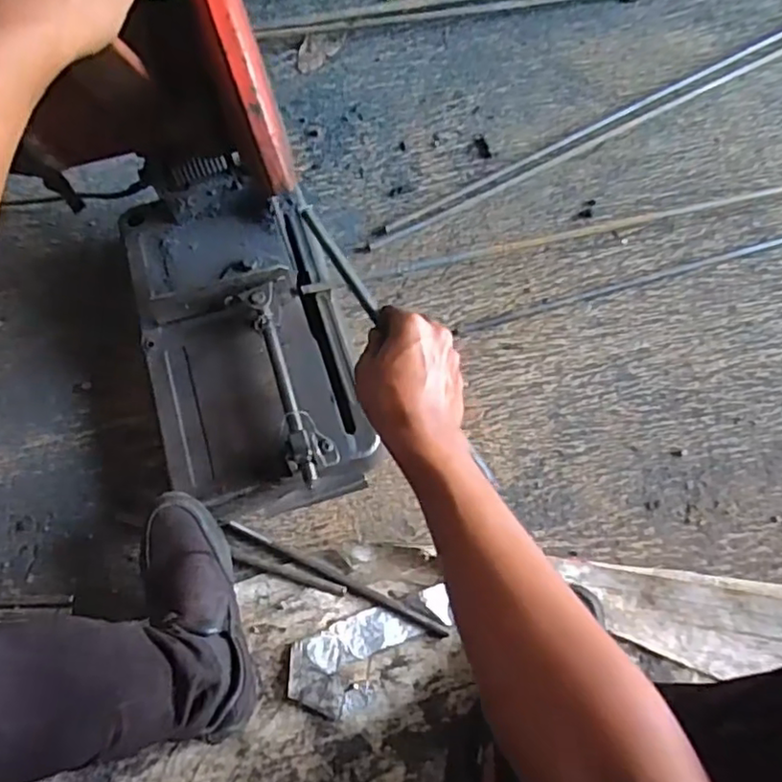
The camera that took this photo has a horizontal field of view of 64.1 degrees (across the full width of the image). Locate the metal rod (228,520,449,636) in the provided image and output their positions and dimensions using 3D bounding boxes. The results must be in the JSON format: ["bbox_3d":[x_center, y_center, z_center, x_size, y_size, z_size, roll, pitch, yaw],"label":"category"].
[{"bbox_3d":[-0.067,0.226,0.757,0.289,0.014,0.013,24,72,8],"label":"metal rod"}]

